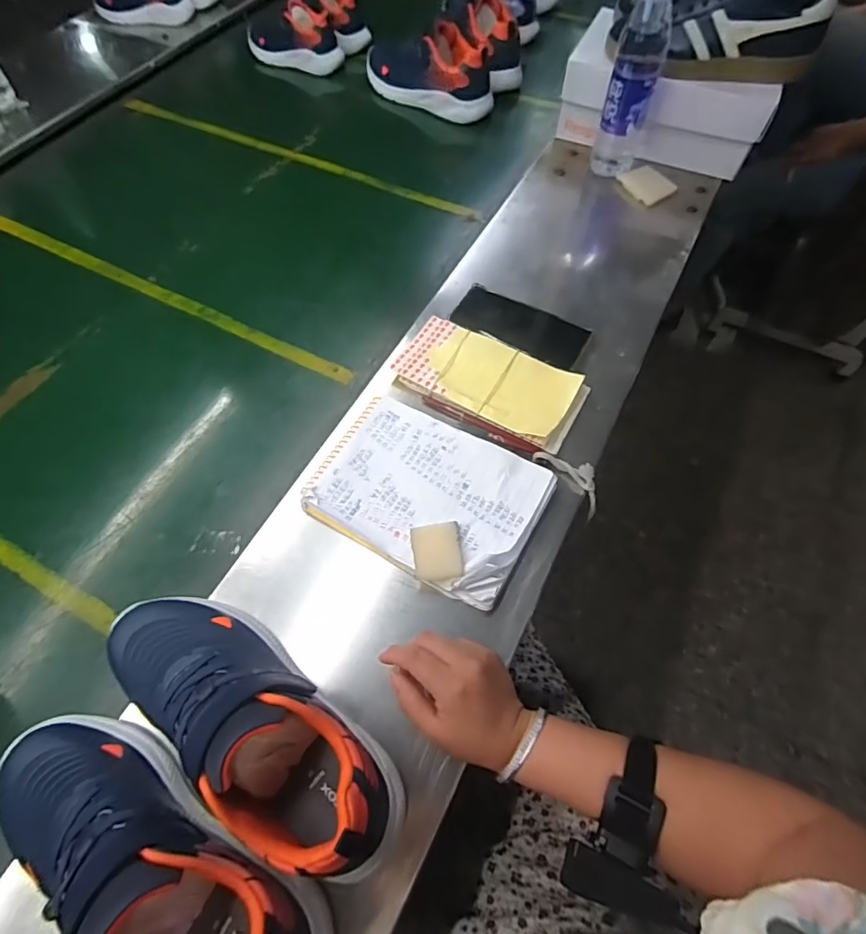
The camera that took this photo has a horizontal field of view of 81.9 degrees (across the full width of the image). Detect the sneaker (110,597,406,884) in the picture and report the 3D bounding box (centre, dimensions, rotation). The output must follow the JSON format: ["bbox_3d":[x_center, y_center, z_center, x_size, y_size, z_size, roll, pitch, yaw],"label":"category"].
[{"bbox_3d":[-0.135,0.176,0.353,0.263,0.090,0.086,37,70,15],"label":"sneaker"}]

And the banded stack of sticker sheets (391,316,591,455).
[{"bbox_3d":[0.063,-0.099,0.560,0.205,0.022,0.104,27,68,11],"label":"banded stack of sticker sheets"}]

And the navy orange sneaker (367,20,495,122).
[{"bbox_3d":[-0.008,-0.700,0.865,0.249,0.099,0.083,29,68,12],"label":"navy orange sneaker"}]

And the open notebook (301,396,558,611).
[{"bbox_3d":[-0.006,0.023,0.490,0.212,0.024,0.152,29,68,12],"label":"open notebook"}]

